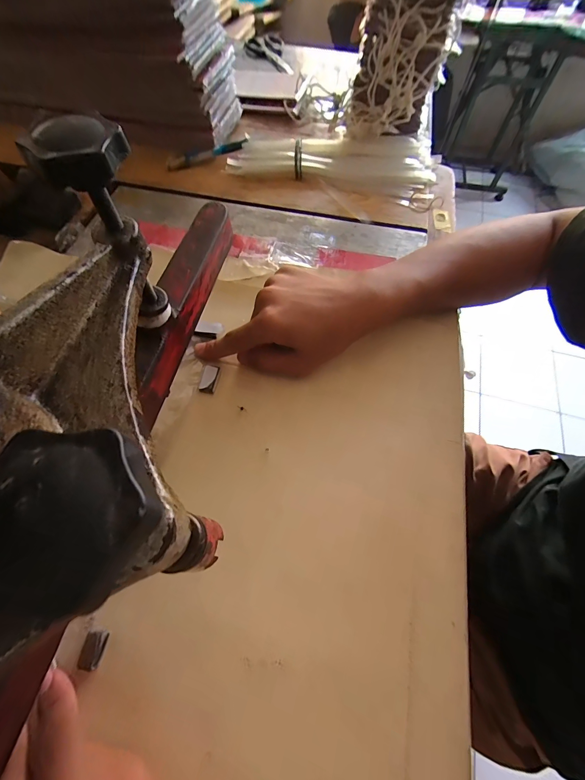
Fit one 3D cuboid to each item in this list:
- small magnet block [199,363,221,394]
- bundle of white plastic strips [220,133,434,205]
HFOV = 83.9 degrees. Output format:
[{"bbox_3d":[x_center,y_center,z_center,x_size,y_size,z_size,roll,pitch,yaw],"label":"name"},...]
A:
[{"bbox_3d":[-0.075,-0.011,0.298,0.015,0.004,0.028,8,62,3],"label":"small magnet block"},{"bbox_3d":[0.064,-0.332,0.458,0.267,0.026,0.142,13,62,5],"label":"bundle of white plastic strips"}]

